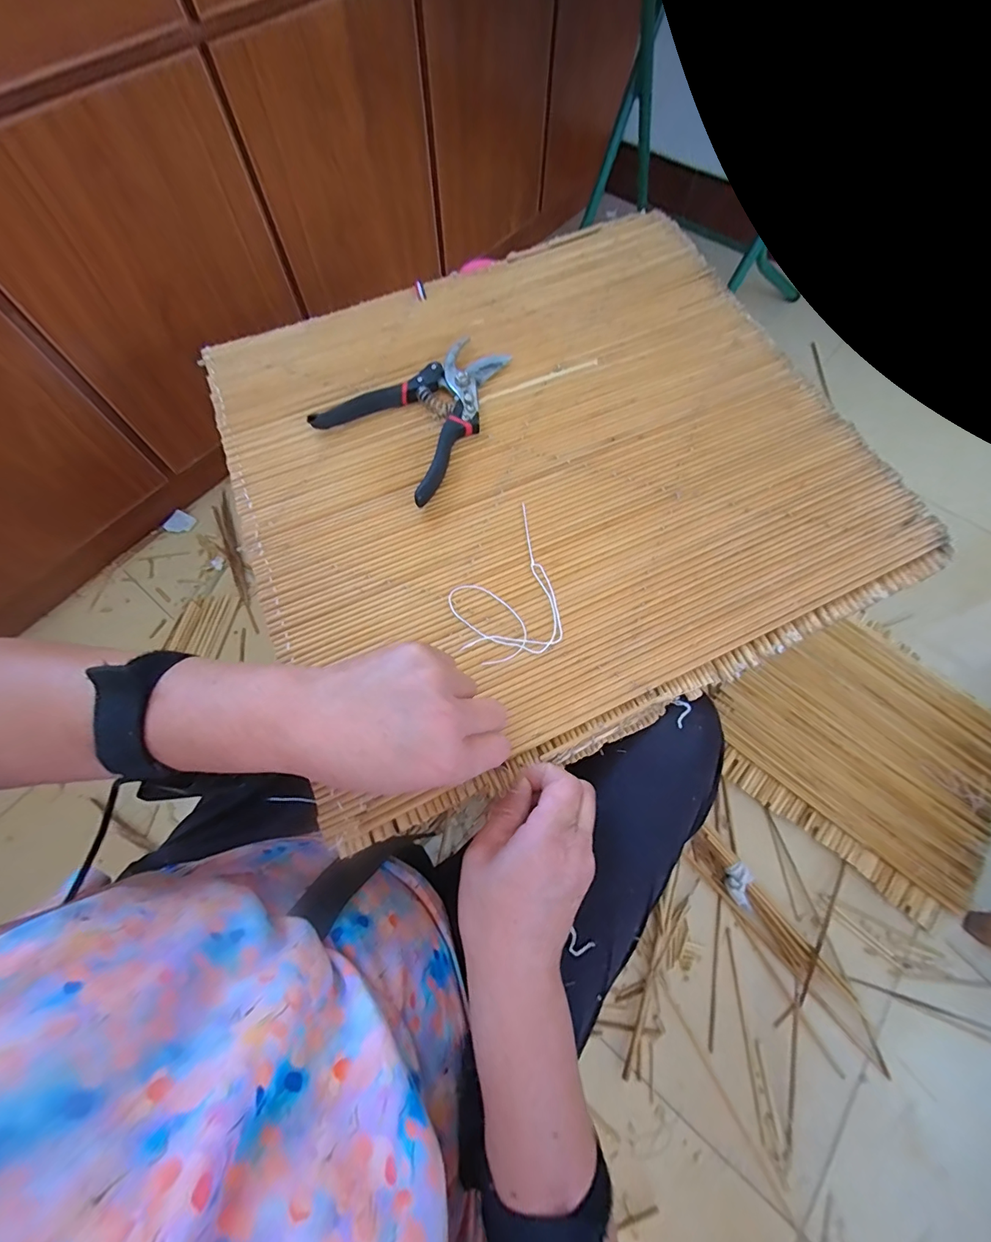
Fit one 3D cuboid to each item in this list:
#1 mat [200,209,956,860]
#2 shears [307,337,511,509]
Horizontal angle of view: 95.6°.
[{"bbox_3d":[0.039,-0.162,0.408,0.521,0.017,0.499,-23,70,-7],"label":"mat"},{"bbox_3d":[-0.059,-0.206,0.423,0.137,0.024,0.184,36,74,14],"label":"shears"}]

